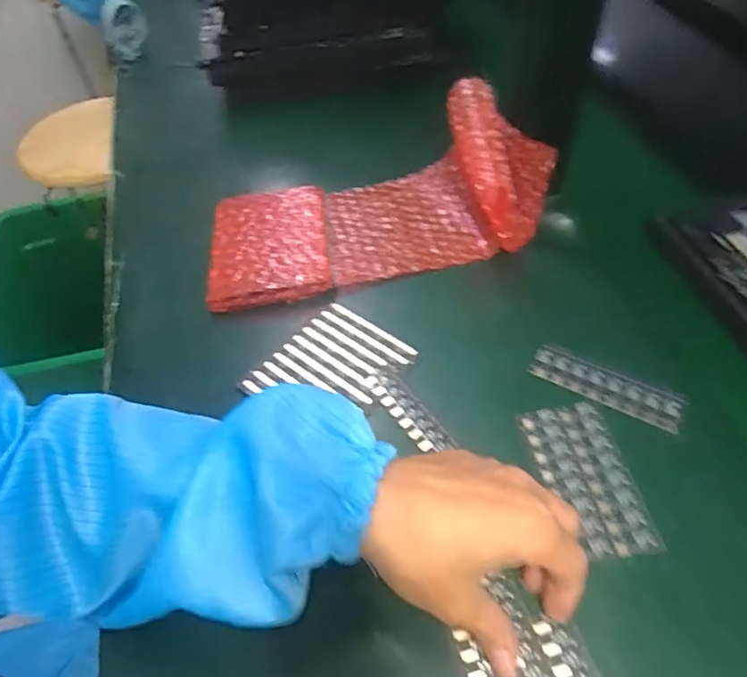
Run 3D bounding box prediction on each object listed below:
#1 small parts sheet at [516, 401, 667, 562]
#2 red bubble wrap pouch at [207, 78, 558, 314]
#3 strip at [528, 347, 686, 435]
[{"bbox_3d":[0.127,0.083,0.333,0.049,0.007,0.095,-12,53,-5],"label":"small parts sheet"},{"bbox_3d":[-0.006,-0.114,0.443,0.262,0.090,0.119,-10,53,-3],"label":"red bubble wrap pouch"},{"bbox_3d":[0.153,0.031,0.370,0.096,0.005,0.028,27,59,22],"label":"strip"}]

